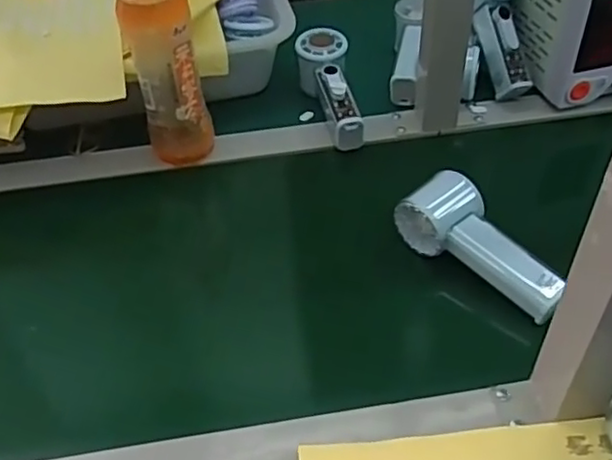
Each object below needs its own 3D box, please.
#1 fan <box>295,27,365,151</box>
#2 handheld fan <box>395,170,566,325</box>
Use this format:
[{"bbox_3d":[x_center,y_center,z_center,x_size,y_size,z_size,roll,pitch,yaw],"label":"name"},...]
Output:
[{"bbox_3d":[0.030,-0.149,0.709,0.051,0.055,0.153,-13,60,-8],"label":"fan"},{"bbox_3d":[0.146,0.012,0.534,0.056,0.046,0.147,-30,51,-23],"label":"handheld fan"}]

